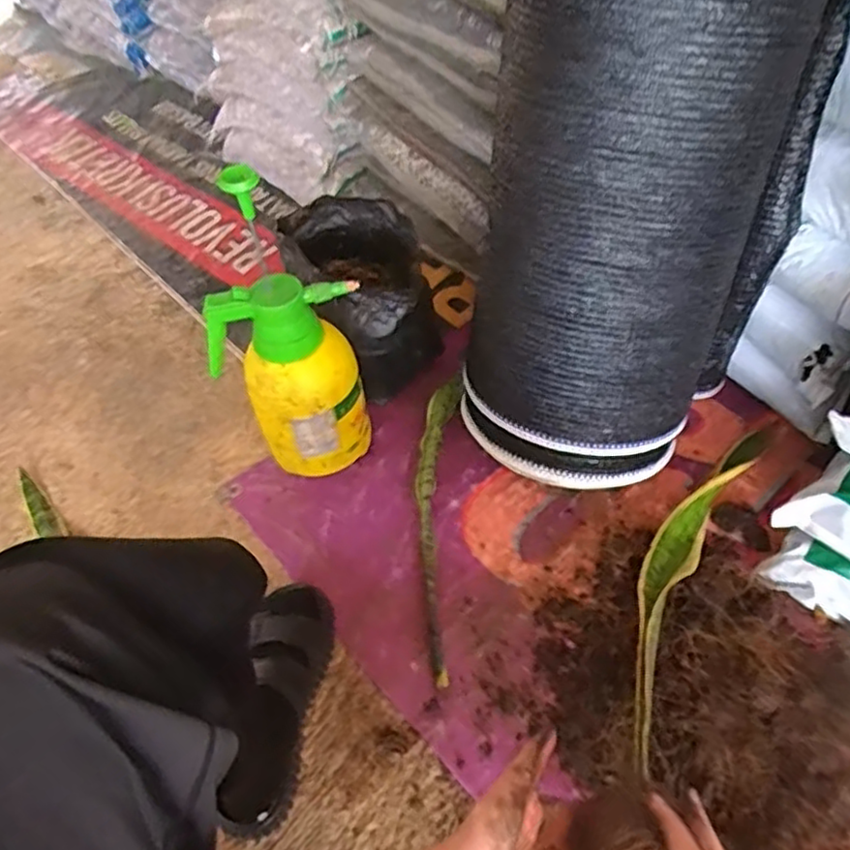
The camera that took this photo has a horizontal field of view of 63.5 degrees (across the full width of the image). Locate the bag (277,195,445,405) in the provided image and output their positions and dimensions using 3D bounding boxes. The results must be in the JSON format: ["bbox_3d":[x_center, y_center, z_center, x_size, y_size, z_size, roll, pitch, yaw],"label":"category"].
[{"bbox_3d":[-0.082,-0.171,0.930,0.166,0.175,0.219,-19,53,-10],"label":"bag"}]

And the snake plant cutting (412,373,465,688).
[{"bbox_3d":[0.010,0.111,0.828,0.056,0.043,0.389,2,54,5],"label":"snake plant cutting"}]

